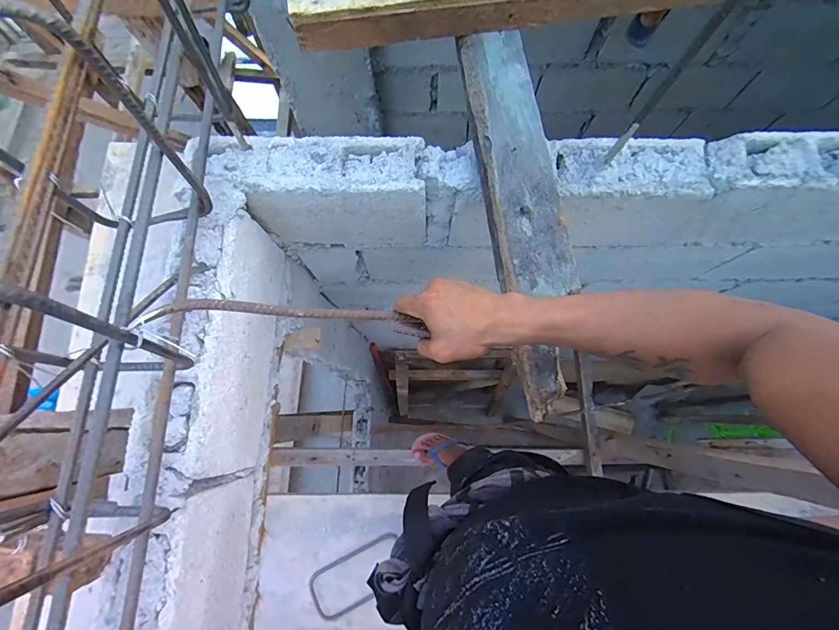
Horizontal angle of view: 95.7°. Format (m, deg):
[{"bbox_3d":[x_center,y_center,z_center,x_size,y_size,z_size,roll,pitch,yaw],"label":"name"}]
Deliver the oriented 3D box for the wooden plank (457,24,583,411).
[{"bbox_3d":[0.138,-0.163,0.514,0.095,0.029,0.555,-6,76,-1],"label":"wooden plank"}]

